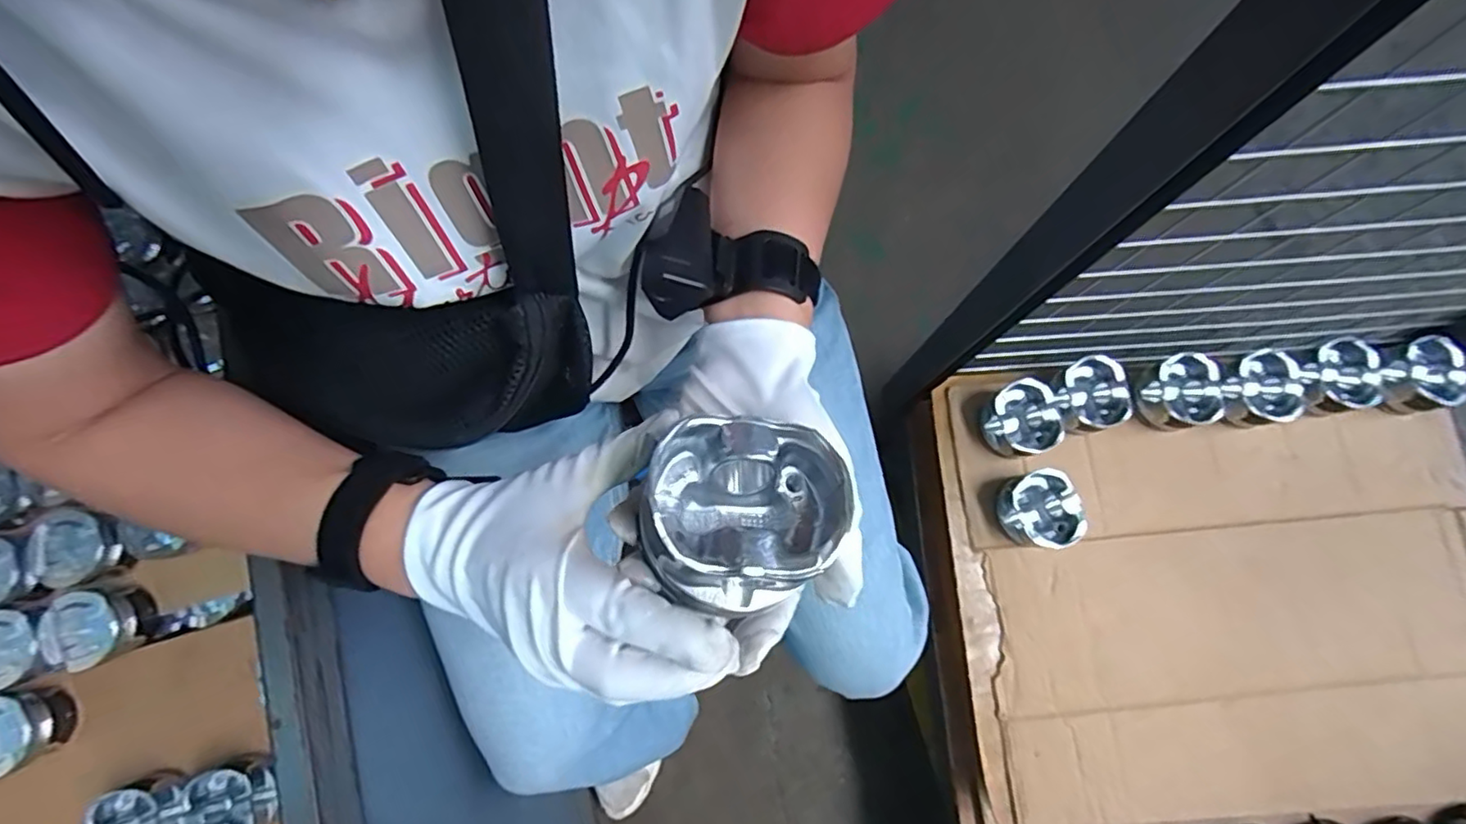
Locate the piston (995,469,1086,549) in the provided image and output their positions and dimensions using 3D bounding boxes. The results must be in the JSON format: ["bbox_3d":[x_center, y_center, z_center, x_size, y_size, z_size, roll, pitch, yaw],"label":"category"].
[{"bbox_3d":[0.353,0.114,0.739,0.078,0.058,0.084,0,77,1],"label":"piston"}]

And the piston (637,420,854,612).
[{"bbox_3d":[0.006,0.041,0.275,0.090,0.052,0.079,1,77,1],"label":"piston"}]

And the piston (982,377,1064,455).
[{"bbox_3d":[0.345,0.011,0.759,0.080,0.058,0.082,0,77,1],"label":"piston"}]

